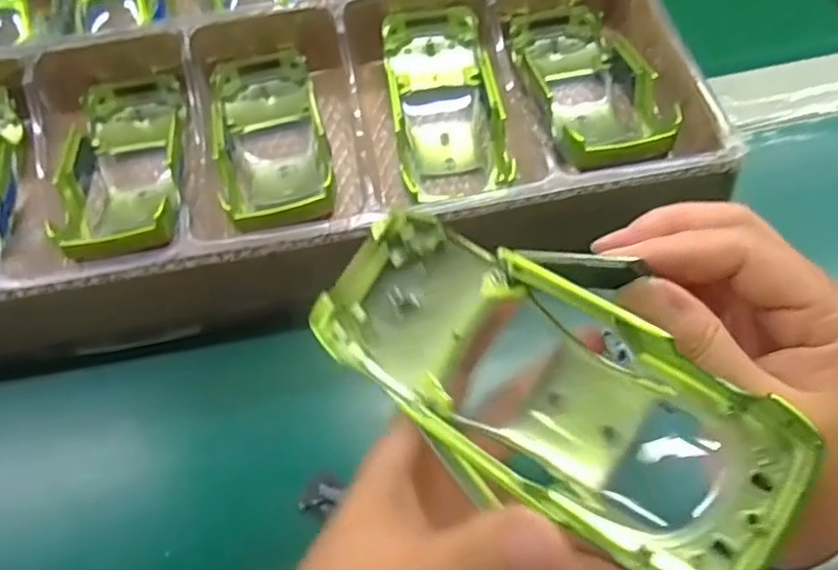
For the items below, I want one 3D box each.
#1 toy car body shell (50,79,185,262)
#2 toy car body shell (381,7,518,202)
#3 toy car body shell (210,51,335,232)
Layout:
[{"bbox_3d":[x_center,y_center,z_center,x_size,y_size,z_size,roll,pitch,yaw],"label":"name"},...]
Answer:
[{"bbox_3d":[-0.144,-0.058,0.337,0.056,0.038,0.132,-15,47,-5],"label":"toy car body shell"},{"bbox_3d":[0.013,-0.097,0.352,0.055,0.025,0.113,-9,60,-1],"label":"toy car body shell"},{"bbox_3d":[-0.076,-0.077,0.345,0.055,0.040,0.122,-14,60,-4],"label":"toy car body shell"}]

